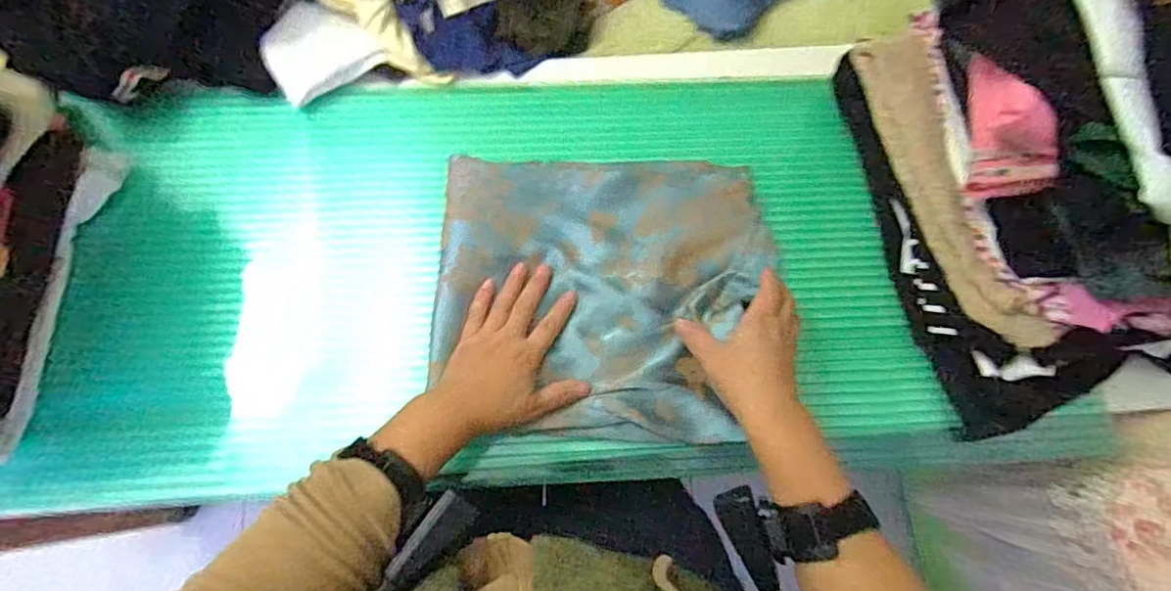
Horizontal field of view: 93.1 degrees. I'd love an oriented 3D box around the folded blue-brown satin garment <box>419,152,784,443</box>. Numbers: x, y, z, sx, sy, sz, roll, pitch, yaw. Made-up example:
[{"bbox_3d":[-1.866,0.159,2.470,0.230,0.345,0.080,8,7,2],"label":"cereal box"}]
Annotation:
[{"bbox_3d":[0.015,-0.010,0.514,0.299,0.025,0.263,3,73,-1],"label":"folded blue-brown satin garment"}]

